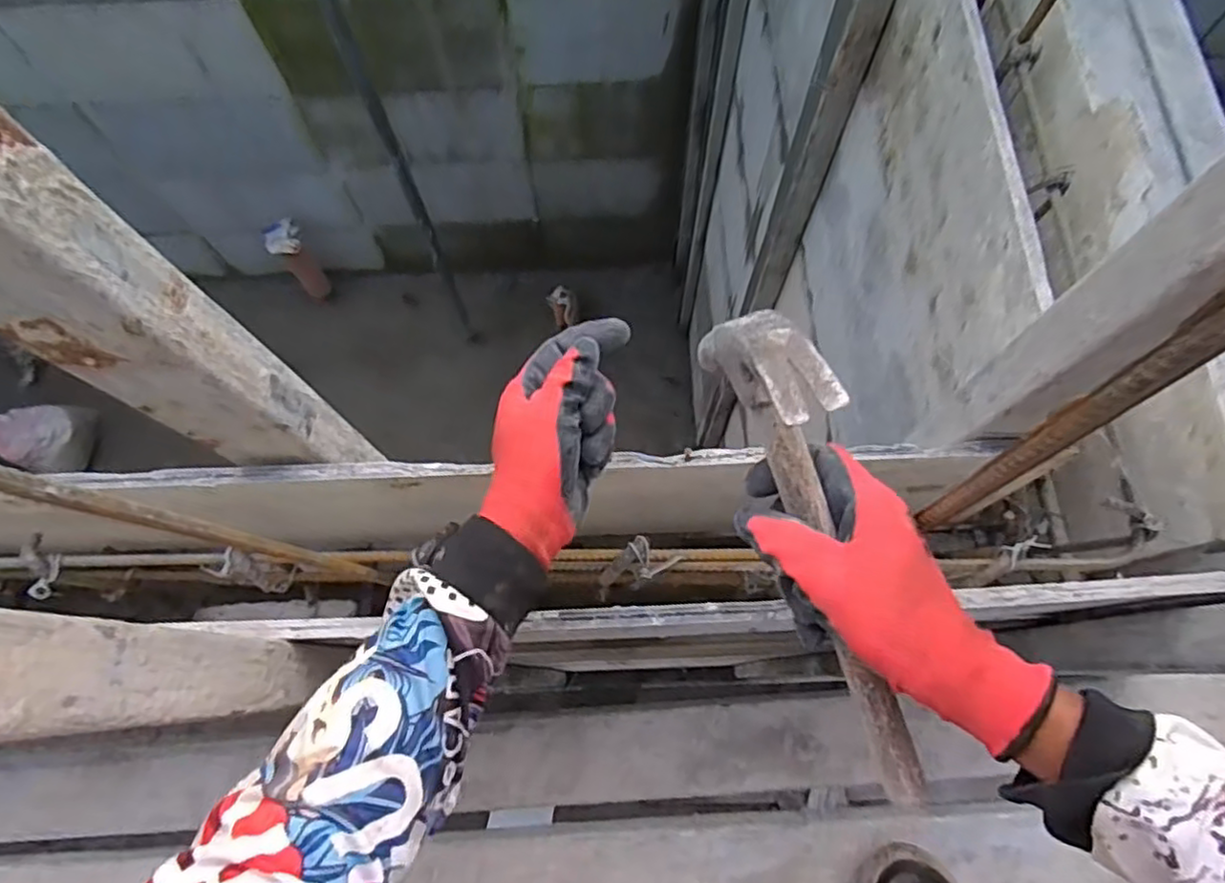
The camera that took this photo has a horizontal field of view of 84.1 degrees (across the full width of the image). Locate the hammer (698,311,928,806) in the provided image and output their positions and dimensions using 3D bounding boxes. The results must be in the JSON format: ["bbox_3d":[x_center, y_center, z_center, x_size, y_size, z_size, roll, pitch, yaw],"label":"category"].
[{"bbox_3d":[0.112,0.065,0.351,0.040,0.061,0.269,-20,99,-5],"label":"hammer"}]

